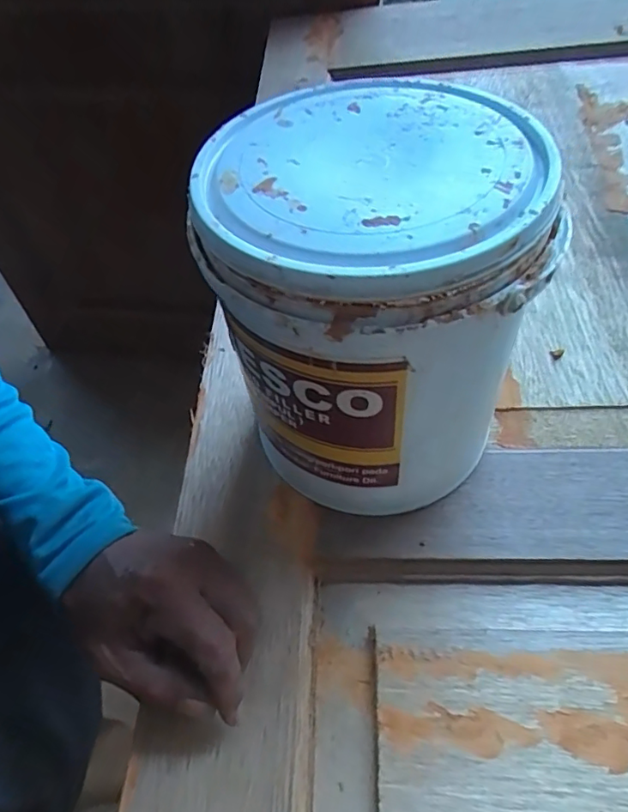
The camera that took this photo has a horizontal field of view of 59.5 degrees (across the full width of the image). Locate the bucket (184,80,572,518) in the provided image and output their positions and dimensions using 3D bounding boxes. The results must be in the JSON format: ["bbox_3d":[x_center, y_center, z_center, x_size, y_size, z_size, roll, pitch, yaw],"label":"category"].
[{"bbox_3d":[0.032,-0.048,0.341,0.163,0.214,0.163,-2,55,3],"label":"bucket"}]

